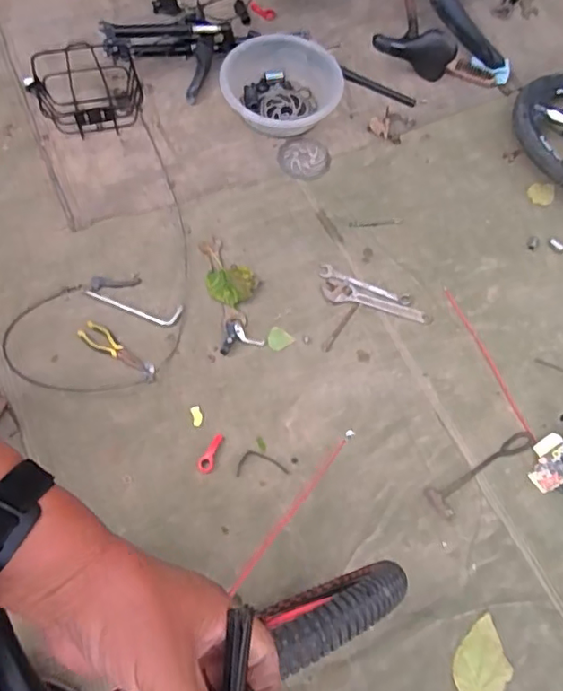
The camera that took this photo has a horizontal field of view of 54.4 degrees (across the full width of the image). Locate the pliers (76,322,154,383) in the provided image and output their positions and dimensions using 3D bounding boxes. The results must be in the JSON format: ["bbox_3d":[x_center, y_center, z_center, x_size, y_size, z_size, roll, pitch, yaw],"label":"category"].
[{"bbox_3d":[-0.395,0.017,1.317,0.221,0.021,0.058,36,69,9],"label":"pliers"}]

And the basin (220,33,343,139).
[{"bbox_3d":[-0.005,-0.768,1.614,0.323,0.095,0.354,2,68,-4],"label":"basin"}]

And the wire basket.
[{"bbox_3d":[-0.567,-0.751,1.587,0.310,0.126,0.263,-22,72,-13],"label":"wire basket"}]

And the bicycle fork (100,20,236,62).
[{"bbox_3d":[-0.338,-0.920,1.649,0.383,0.107,0.090,-8,69,-6],"label":"bicycle fork"}]

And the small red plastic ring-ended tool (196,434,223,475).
[{"bbox_3d":[-0.157,0.247,1.250,0.041,0.009,0.093,29,68,7],"label":"small red plastic ring-ended tool"}]

